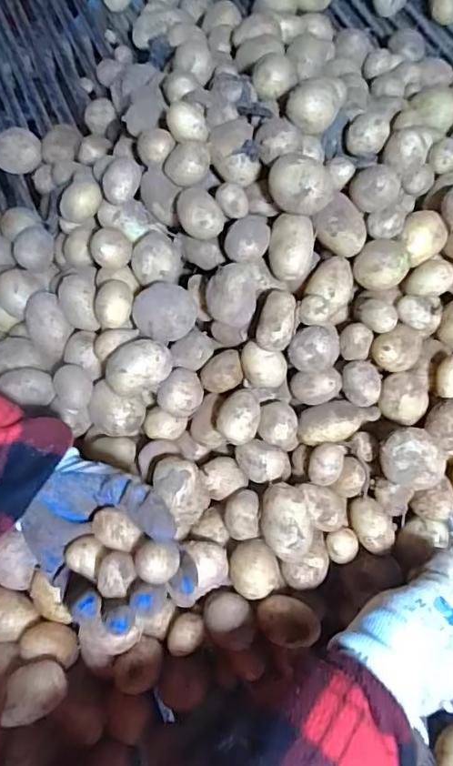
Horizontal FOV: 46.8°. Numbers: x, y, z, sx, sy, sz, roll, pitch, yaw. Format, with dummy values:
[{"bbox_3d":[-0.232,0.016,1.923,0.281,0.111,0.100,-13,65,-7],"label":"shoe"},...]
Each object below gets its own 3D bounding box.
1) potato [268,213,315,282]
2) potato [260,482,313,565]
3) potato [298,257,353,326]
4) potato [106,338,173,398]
[{"bbox_3d":[0.059,-0.121,0.479,0.039,0.035,0.056,11,87,7],"label":"potato"},{"bbox_3d":[0.052,0.122,0.458,0.045,0.051,0.059,9,69,9],"label":"potato"},{"bbox_3d":[0.092,-0.081,0.477,0.038,0.036,0.070,16,71,12],"label":"potato"},{"bbox_3d":[-0.079,-0.013,0.476,0.058,0.037,0.038,-20,68,-3],"label":"potato"}]

